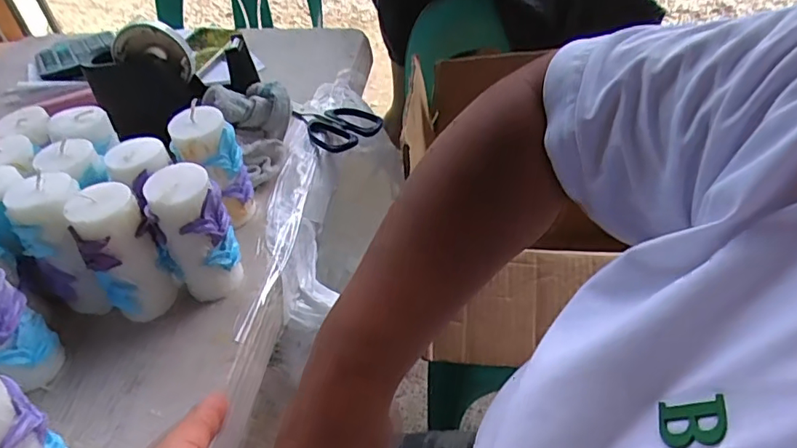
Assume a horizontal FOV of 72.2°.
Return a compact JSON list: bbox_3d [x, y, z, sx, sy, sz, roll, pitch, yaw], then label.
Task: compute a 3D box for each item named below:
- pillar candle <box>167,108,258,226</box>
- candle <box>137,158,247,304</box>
[{"bbox_3d":[-0.165,-0.048,0.490,0.043,0.108,0.049,26,52,29],"label":"pillar candle"},{"bbox_3d":[-0.160,0.011,0.432,0.048,0.112,0.048,12,47,18],"label":"candle"}]

